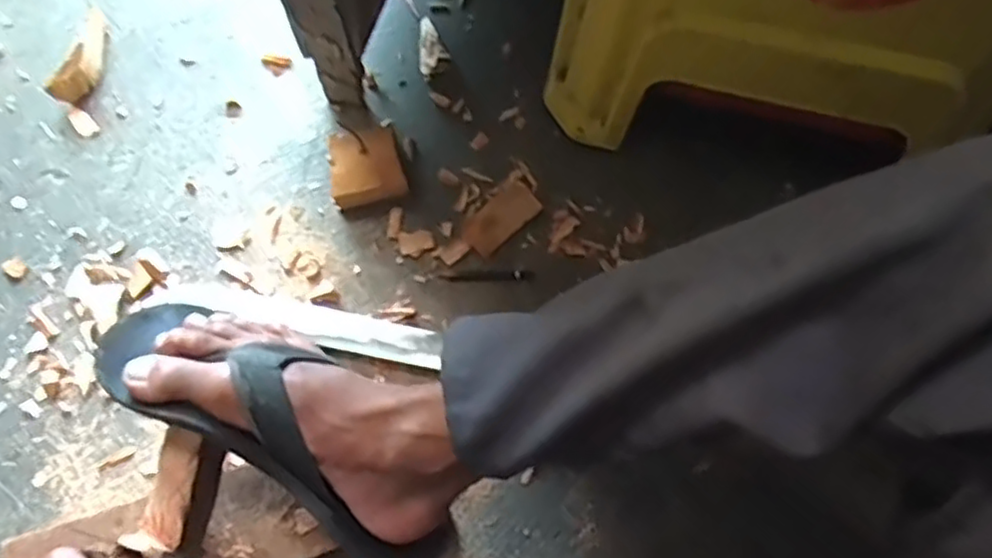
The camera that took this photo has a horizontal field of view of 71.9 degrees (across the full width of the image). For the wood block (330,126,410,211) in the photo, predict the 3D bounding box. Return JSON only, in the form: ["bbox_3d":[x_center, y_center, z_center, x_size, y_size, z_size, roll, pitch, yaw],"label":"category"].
[{"bbox_3d":[-0.115,-0.099,0.618,0.062,0.035,0.062,-12,71,-5],"label":"wood block"}]

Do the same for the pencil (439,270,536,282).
[{"bbox_3d":[-0.008,-0.002,0.598,0.082,0.005,0.011,-3,71,-2],"label":"pencil"}]

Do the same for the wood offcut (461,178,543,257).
[{"bbox_3d":[0.005,-0.055,0.614,0.072,0.008,0.039,-45,83,-3],"label":"wood offcut"}]

